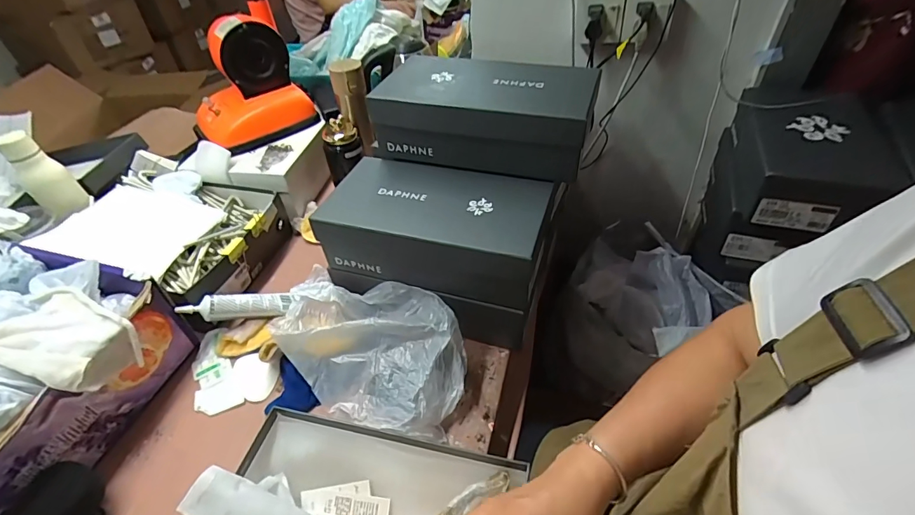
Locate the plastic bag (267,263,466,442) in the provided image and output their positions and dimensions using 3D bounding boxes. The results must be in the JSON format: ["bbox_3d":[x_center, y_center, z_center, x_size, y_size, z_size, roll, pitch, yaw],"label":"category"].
[{"bbox_3d":[-0.121,0.125,0.604,0.266,0.089,0.167,15,47,18],"label":"plastic bag"}]

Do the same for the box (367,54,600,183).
[{"bbox_3d":[0.038,-0.208,0.650,0.290,0.108,0.147,12,47,15],"label":"box"}]

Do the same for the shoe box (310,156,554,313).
[{"bbox_3d":[-0.028,-0.046,0.633,0.290,0.100,0.157,11,47,15],"label":"shoe box"}]

